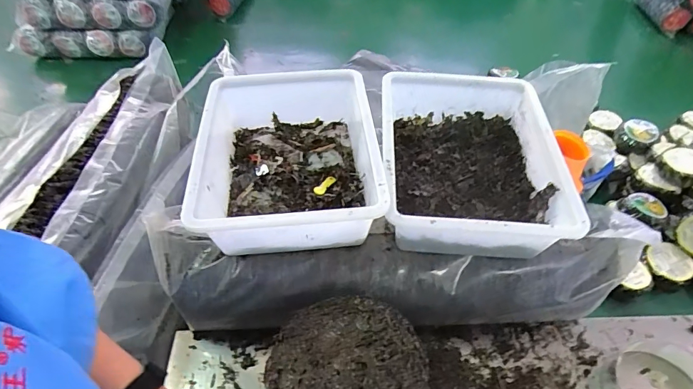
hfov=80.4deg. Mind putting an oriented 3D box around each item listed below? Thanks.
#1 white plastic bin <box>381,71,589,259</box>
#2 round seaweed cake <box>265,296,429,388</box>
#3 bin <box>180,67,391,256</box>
[{"bbox_3d":[0.203,-0.060,0.705,0.277,0.104,0.355,4,49,1],"label":"white plastic bin"},{"bbox_3d":[0.003,0.224,0.537,0.196,0.019,0.195,4,49,2],"label":"round seaweed cake"},{"bbox_3d":[-0.096,-0.063,0.698,0.289,0.111,0.358,-2,49,-3],"label":"bin"}]

